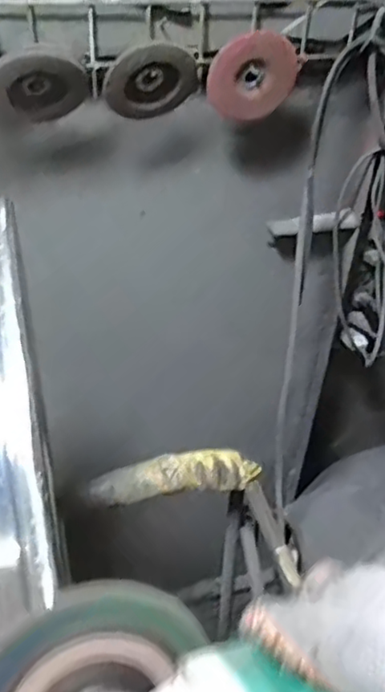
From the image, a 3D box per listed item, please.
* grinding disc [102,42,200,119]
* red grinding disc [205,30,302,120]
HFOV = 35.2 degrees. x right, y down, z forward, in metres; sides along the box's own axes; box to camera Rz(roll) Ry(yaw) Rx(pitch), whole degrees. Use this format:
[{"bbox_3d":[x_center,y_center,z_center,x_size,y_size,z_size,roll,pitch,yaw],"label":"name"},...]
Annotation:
[{"bbox_3d":[-0.041,-0.257,0.593,0.089,0.084,0.013,-26,66,13],"label":"grinding disc"},{"bbox_3d":[0.063,-0.276,0.623,0.093,0.093,0.011,3,55,-24],"label":"red grinding disc"}]

